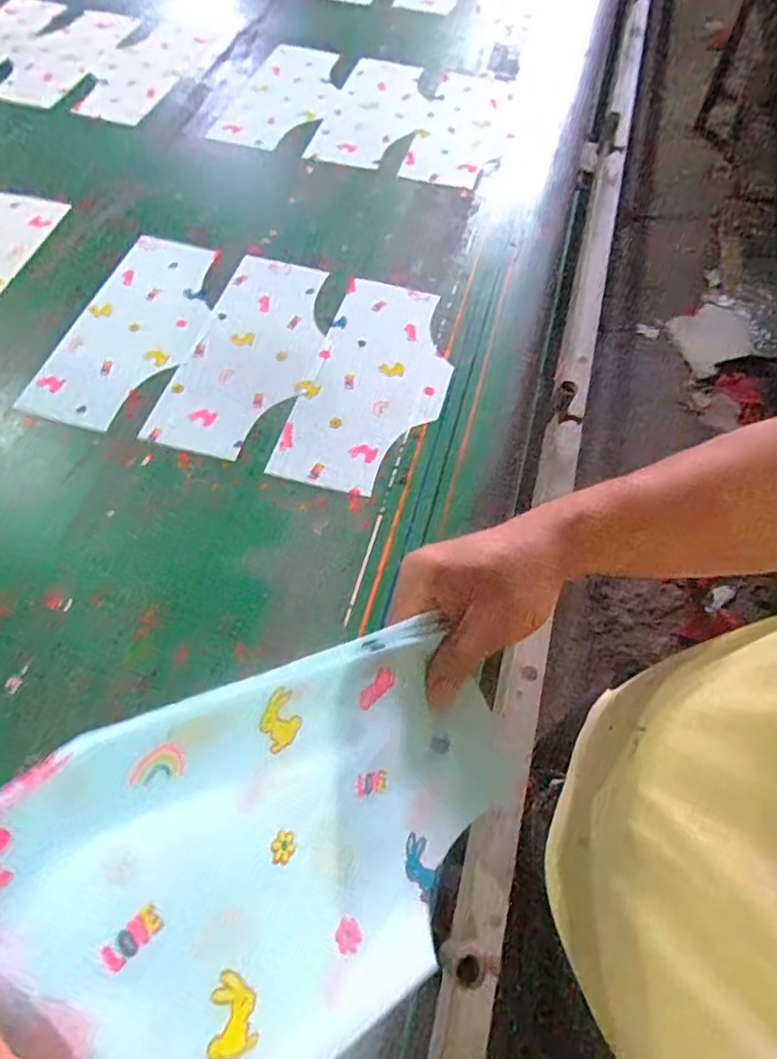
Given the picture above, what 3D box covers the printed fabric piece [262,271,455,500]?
[{"bbox_3d":[-0.014,-0.172,0.697,0.155,0.011,0.304,13,62,8],"label":"printed fabric piece"}]

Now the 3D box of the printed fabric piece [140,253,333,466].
[{"bbox_3d":[-0.159,-0.212,0.717,0.148,0.006,0.302,13,62,8],"label":"printed fabric piece"}]

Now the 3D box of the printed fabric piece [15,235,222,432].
[{"bbox_3d":[-0.302,-0.246,0.735,0.148,0.009,0.303,12,61,8],"label":"printed fabric piece"}]

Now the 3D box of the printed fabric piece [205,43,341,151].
[{"bbox_3d":[-0.164,-0.705,0.987,0.154,0.011,0.298,14,62,9],"label":"printed fabric piece"}]

